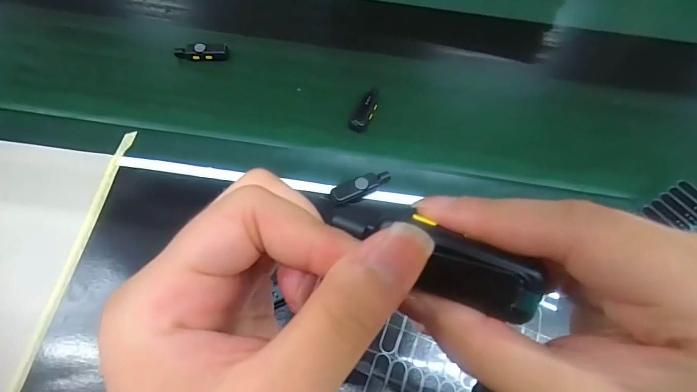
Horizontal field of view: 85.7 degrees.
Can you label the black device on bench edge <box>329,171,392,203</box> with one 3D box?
[{"bbox_3d":[0.012,-0.009,0.344,0.057,0.007,0.021,-25,67,-14],"label":"black device on bench edge"}]

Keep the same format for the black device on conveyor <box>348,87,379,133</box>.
[{"bbox_3d":[0.018,-0.092,0.399,0.019,0.012,0.060,21,64,8],"label":"black device on conveyor"}]

